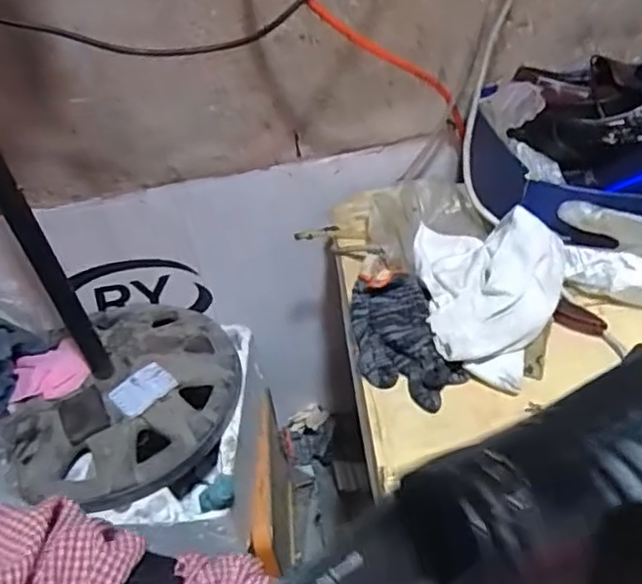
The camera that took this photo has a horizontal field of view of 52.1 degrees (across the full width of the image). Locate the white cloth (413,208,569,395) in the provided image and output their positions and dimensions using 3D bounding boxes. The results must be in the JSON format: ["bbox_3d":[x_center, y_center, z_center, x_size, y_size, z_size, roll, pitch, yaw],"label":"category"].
[{"bbox_3d":[0.144,-0.004,0.605,0.142,0.069,0.166,10,45,18],"label":"white cloth"}]

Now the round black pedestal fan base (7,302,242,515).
[{"bbox_3d":[-0.220,0.113,0.768,0.239,0.040,0.287,11,46,20],"label":"round black pedestal fan base"}]

